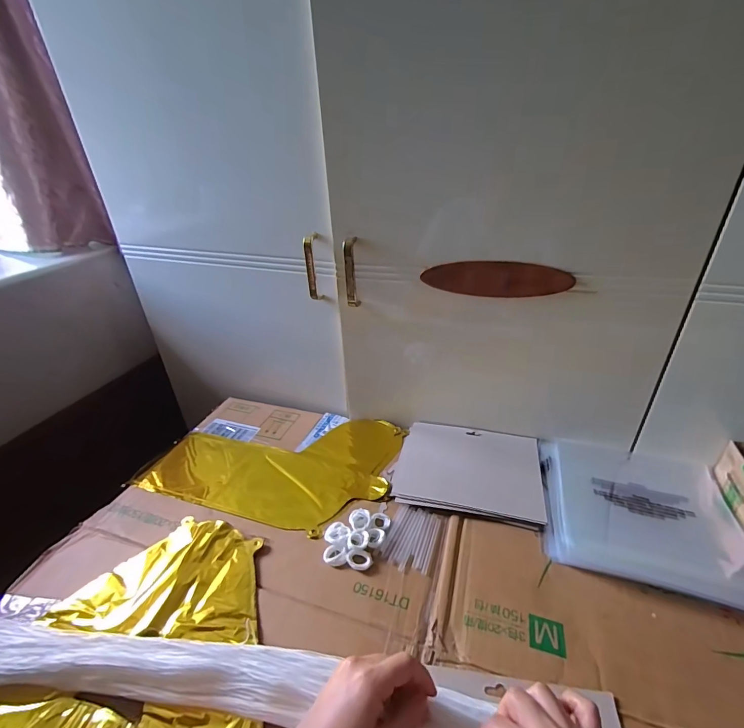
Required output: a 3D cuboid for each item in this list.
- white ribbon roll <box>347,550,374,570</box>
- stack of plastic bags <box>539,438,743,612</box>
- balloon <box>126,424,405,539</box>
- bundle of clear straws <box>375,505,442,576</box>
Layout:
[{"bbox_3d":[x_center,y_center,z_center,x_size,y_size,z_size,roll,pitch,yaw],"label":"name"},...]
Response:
[{"bbox_3d":[-0.014,0.232,0.460,0.030,0.010,0.020,-3,31,0],"label":"white ribbon roll"},{"bbox_3d":[0.347,0.186,0.510,0.227,0.022,0.221,9,33,19],"label":"stack of plastic bags"},{"bbox_3d":[-0.154,0.145,0.620,0.370,0.013,0.231,6,32,15],"label":"balloon"},{"bbox_3d":[0.051,0.216,0.488,0.061,0.008,0.084,13,34,25],"label":"bundle of clear straws"}]

